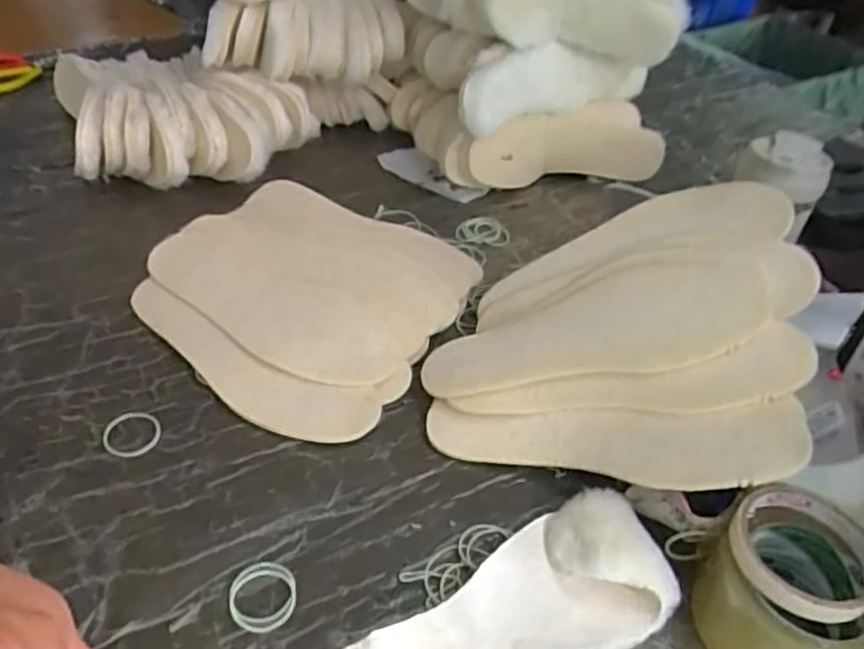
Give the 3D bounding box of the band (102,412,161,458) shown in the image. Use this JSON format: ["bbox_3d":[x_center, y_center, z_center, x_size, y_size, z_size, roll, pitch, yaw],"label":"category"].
[{"bbox_3d":[-0.235,0.085,0.531,0.042,0.004,0.044,3,42,-3],"label":"band"}]

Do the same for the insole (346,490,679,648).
[{"bbox_3d":[0.037,0.180,0.424,0.244,0.050,0.096,-14,46,-21],"label":"insole"}]

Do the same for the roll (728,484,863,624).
[{"bbox_3d":[0.232,0.144,0.425,0.087,0.021,0.085,3,42,-3],"label":"roll"}]

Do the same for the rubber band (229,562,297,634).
[{"bbox_3d":[-0.111,0.178,0.444,0.043,0.004,0.048,2,42,-5],"label":"rubber band"}]

